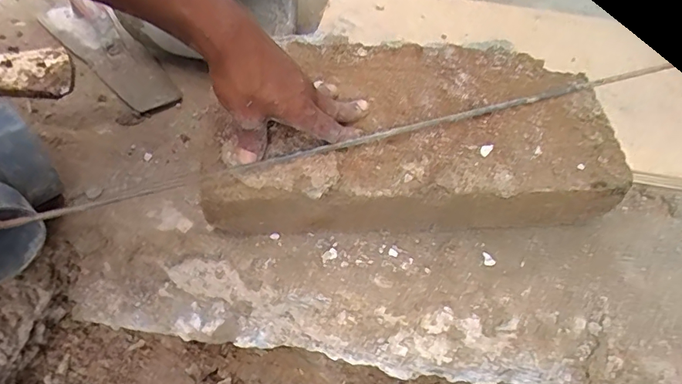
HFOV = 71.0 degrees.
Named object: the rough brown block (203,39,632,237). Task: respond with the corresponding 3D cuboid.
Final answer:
[{"bbox_3d":[0.070,-0.056,0.483,0.376,0.098,0.181,0,48,-5],"label":"rough brown block"}]

